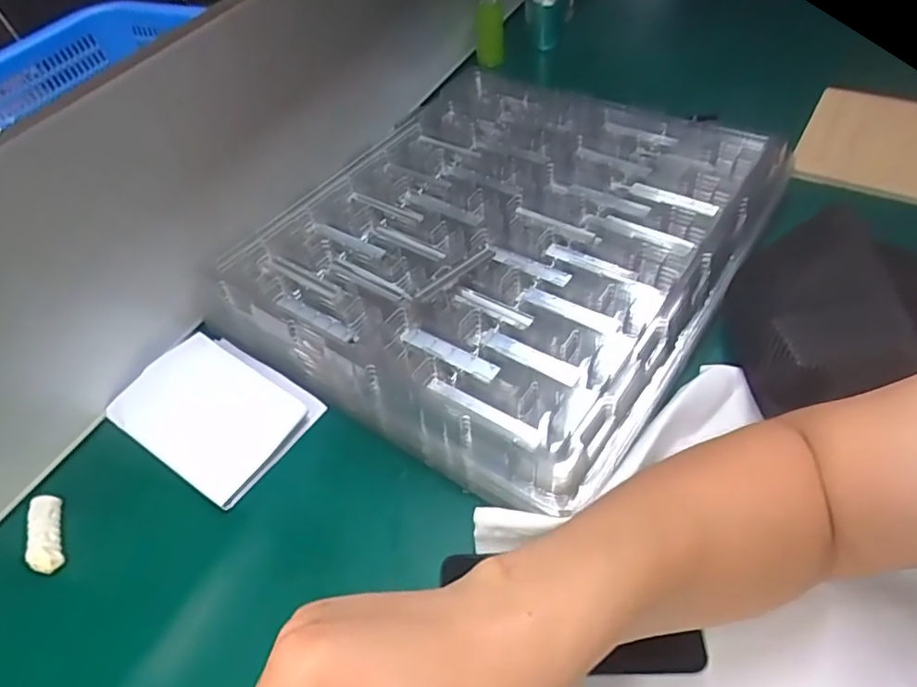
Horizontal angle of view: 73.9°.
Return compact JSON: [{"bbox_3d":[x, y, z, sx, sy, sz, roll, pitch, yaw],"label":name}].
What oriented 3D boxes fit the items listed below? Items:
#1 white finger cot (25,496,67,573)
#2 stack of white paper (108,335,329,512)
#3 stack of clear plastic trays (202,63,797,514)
[{"bbox_3d":[-0.295,0.136,0.436,0.021,0.014,0.058,-21,50,-12],"label":"white finger cot"},{"bbox_3d":[-0.200,0.052,0.500,0.158,0.021,0.108,25,56,26],"label":"stack of white paper"},{"bbox_3d":[0.045,-0.101,0.575,0.391,0.059,0.453,26,57,26],"label":"stack of clear plastic trays"}]

